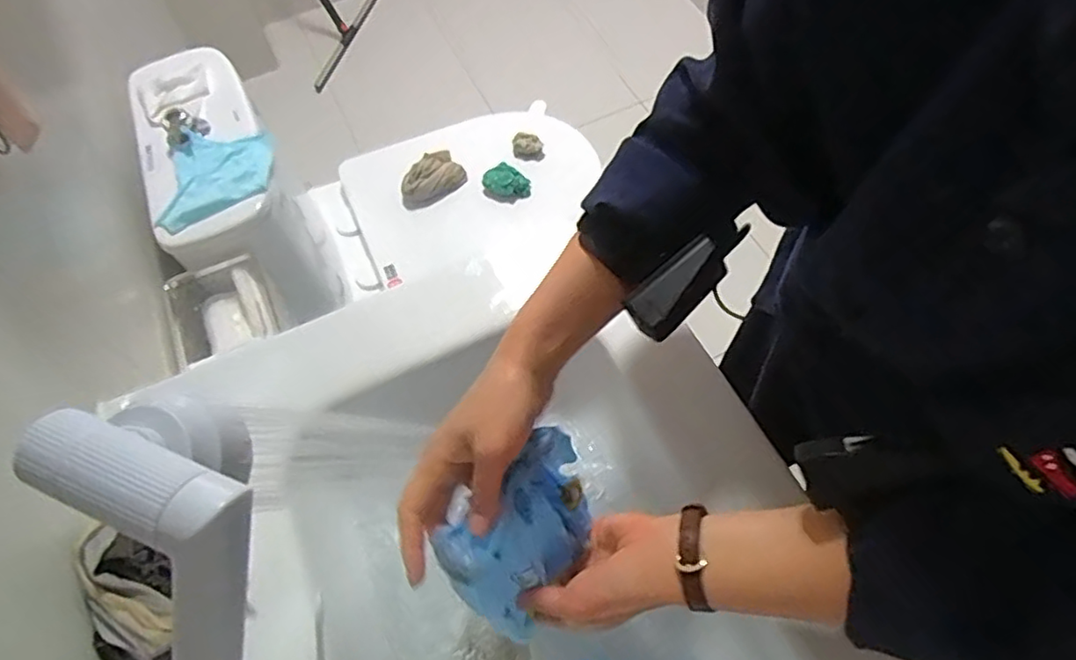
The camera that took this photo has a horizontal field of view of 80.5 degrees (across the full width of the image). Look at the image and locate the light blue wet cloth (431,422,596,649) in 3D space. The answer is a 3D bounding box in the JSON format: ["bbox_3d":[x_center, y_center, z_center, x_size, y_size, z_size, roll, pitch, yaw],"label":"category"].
[{"bbox_3d":[-0.014,0.145,0.467,0.118,0.143,0.045,-39,39,-20],"label":"light blue wet cloth"}]

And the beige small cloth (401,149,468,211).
[{"bbox_3d":[-0.213,-0.297,1.234,0.137,0.043,0.084,-36,65,-16],"label":"beige small cloth"}]

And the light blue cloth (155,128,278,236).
[{"bbox_3d":[-0.423,-0.202,0.832,0.135,0.021,0.152,-9,61,-2],"label":"light blue cloth"}]

